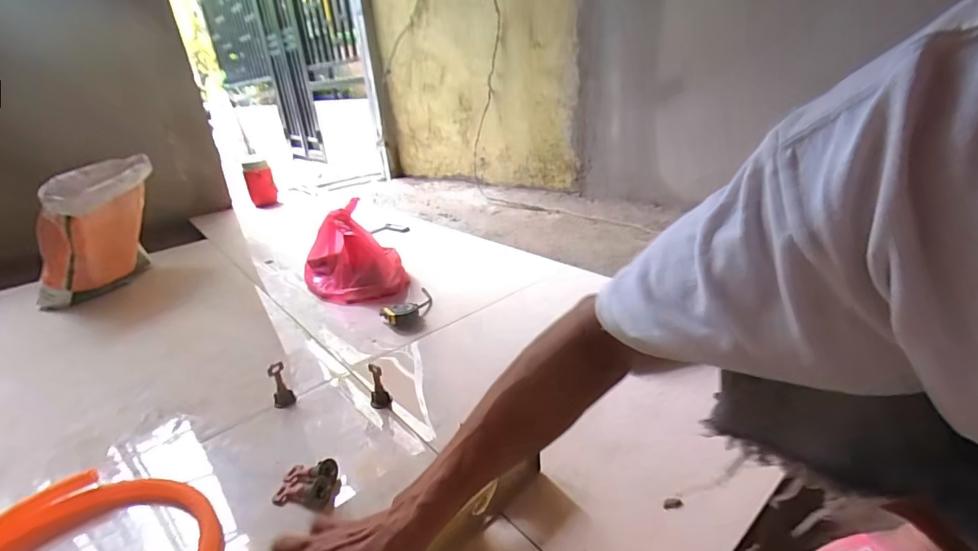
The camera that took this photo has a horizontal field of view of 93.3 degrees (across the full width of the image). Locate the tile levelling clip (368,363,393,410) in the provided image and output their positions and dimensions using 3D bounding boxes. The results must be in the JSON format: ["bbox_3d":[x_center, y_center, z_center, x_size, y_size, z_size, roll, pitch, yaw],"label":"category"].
[{"bbox_3d":[-0.170,0.174,0.716,0.032,0.075,0.026,-11,24,-15],"label":"tile levelling clip"}]

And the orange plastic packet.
[{"bbox_3d":[-1.109,-0.125,1.320,0.171,0.358,0.316,-1,21,5],"label":"orange plastic packet"}]

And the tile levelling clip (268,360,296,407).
[{"bbox_3d":[-0.330,0.174,0.731,0.030,0.069,0.035,-16,25,-24],"label":"tile levelling clip"}]

